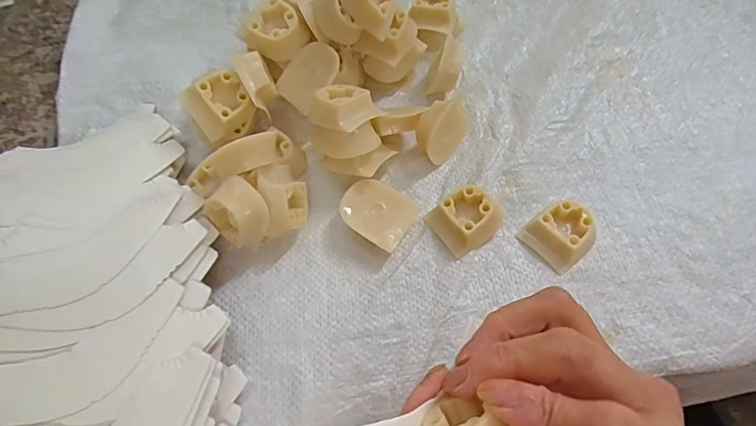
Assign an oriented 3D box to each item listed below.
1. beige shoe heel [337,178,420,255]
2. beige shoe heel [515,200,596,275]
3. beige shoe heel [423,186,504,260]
[{"bbox_3d":[-0.001,0.001,0.310,0.046,0.018,0.038,32,68,16],"label":"beige shoe heel"},{"bbox_3d":[0.118,0.013,0.300,0.039,0.018,0.037,-36,68,-16],"label":"beige shoe heel"},{"bbox_3d":[0.061,0.003,0.304,0.048,0.022,0.037,-23,65,-10],"label":"beige shoe heel"}]

